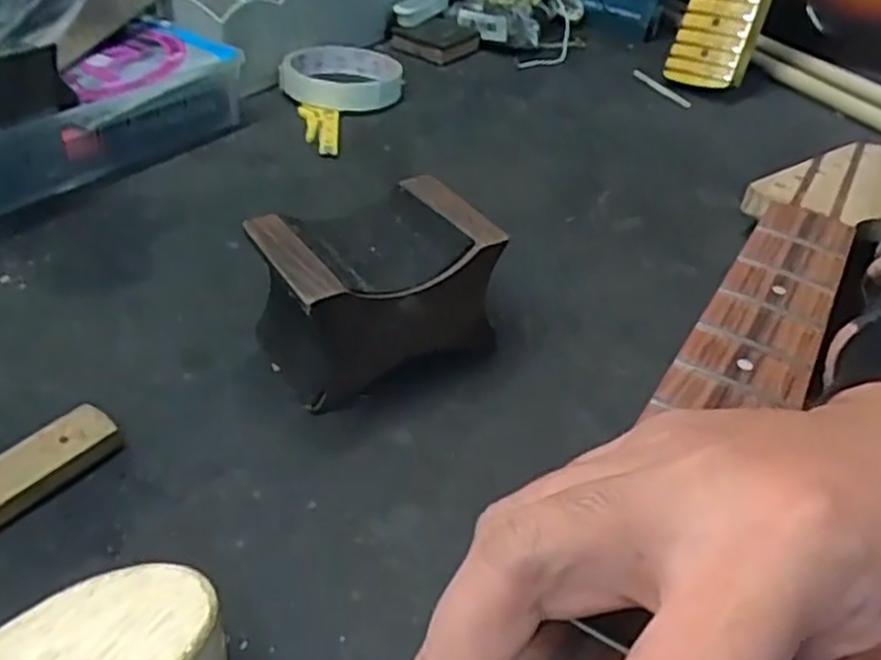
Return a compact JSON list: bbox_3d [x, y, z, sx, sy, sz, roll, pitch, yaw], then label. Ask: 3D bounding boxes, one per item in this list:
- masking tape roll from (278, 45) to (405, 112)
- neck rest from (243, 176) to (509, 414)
[{"bbox_3d":[-0.071,-0.181,0.544,0.085,0.022,0.084,1,39,-5],"label":"masking tape roll"},{"bbox_3d":[-0.026,-0.016,0.324,0.095,0.060,0.067,-19,46,-27],"label":"neck rest"}]

